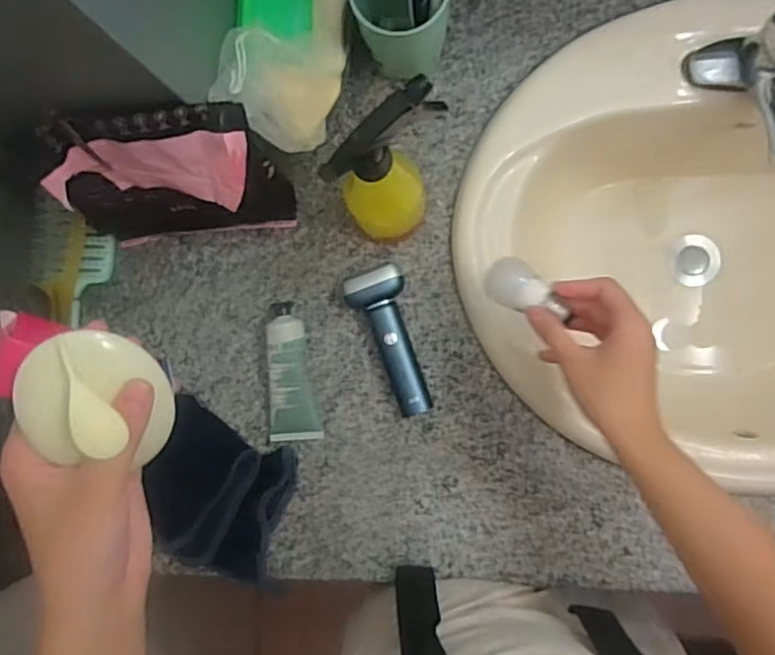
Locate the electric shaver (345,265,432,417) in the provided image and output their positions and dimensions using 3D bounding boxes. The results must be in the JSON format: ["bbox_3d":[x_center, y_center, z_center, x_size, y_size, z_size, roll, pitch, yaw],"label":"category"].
[{"bbox_3d":[0.006,0.014,0.580,0.052,0.032,0.138,-19,86,5],"label":"electric shaver"}]

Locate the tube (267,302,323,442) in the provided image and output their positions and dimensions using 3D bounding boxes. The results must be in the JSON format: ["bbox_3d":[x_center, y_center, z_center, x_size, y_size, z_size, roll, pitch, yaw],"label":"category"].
[{"bbox_3d":[-0.090,0.044,0.588,0.048,0.029,0.132,0,88,6],"label":"tube"}]

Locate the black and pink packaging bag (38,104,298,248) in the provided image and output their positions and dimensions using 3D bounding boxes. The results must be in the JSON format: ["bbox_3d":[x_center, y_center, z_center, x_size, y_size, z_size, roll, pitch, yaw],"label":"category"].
[{"bbox_3d":[-0.189,-0.126,0.540,0.186,0.164,0.068,0,88,6],"label":"black and pink packaging bag"}]

